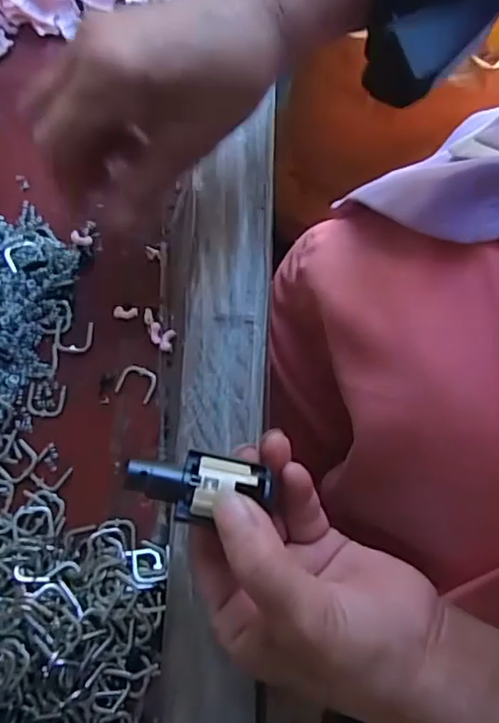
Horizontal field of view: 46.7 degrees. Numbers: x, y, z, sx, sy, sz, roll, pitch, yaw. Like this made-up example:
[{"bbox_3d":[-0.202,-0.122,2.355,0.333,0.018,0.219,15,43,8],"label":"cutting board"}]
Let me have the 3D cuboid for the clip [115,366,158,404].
[{"bbox_3d":[-0.057,0.010,0.294,0.019,0.004,0.017,26,79,4],"label":"clip"}]

